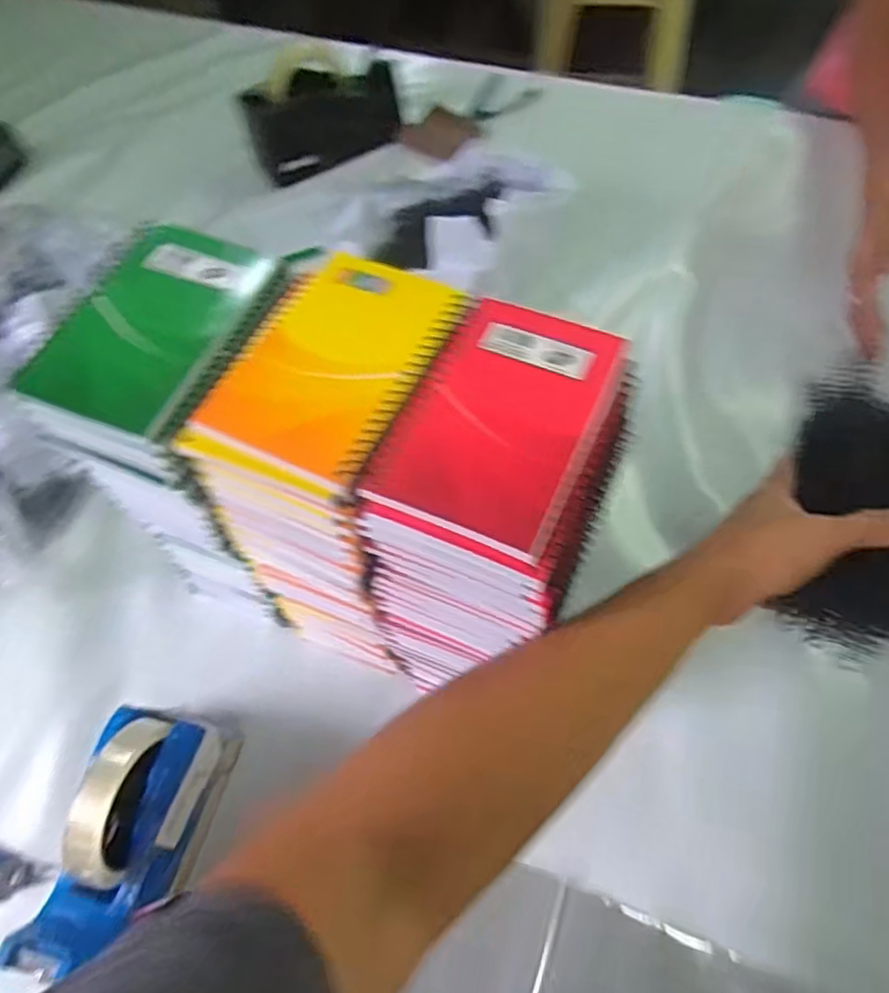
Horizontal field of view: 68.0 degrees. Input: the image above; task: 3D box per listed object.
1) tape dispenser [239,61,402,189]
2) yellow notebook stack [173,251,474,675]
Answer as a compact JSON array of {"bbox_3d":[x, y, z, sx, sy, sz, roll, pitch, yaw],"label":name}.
[{"bbox_3d":[-0.150,-0.489,0.849,0.204,0.090,0.067,-31,64,-16],"label":"tape dispenser"},{"bbox_3d":[-0.056,-0.005,0.416,0.103,0.252,0.151,20,63,14],"label":"yellow notebook stack"}]

